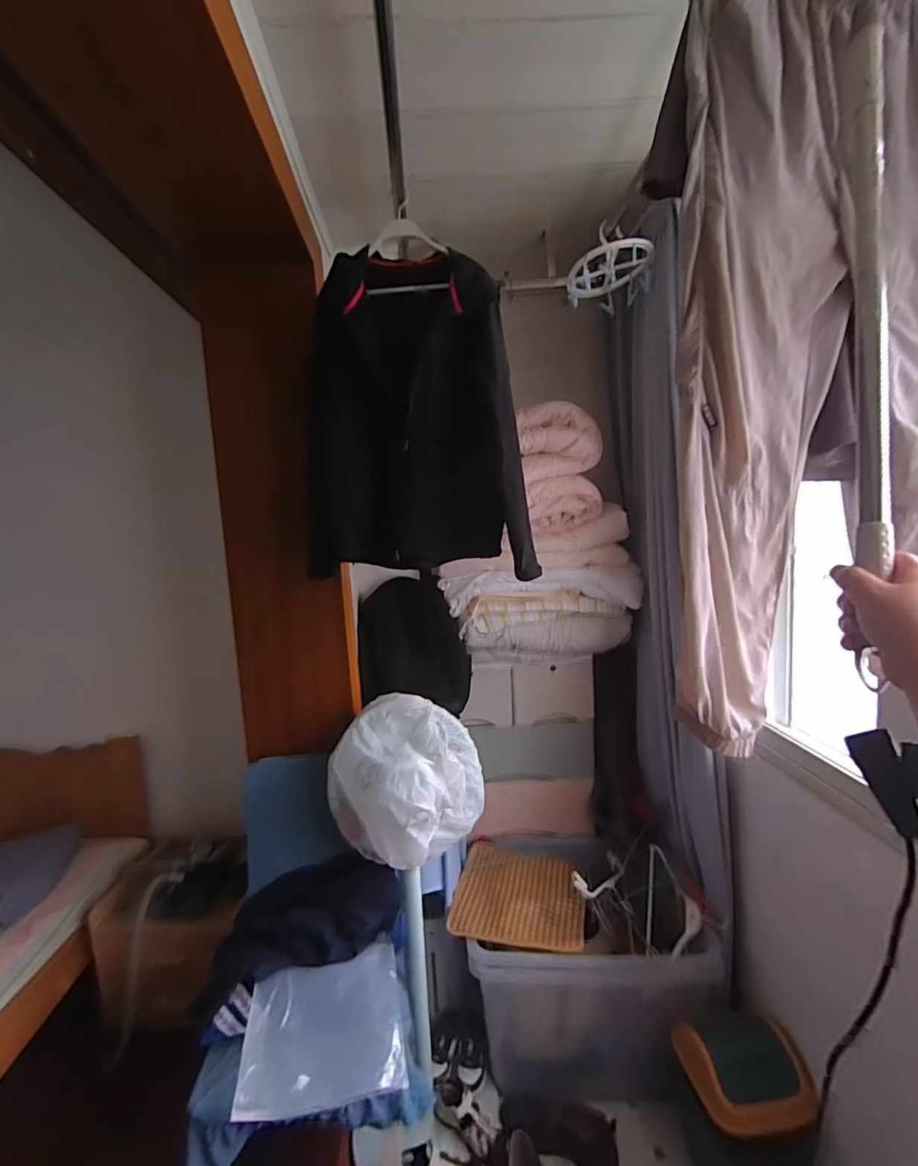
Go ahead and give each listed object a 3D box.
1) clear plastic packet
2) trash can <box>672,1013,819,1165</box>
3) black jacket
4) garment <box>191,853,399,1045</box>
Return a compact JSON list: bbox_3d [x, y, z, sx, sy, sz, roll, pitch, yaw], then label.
[{"bbox_3d":[-0.304,1.003,1.125,0.351,0.044,0.285,0,28,-20],"label":"clear plastic packet"},{"bbox_3d":[0.671,1.266,1.213,0.270,0.348,0.307,-4,6,-2],"label":"trash can"},{"bbox_3d":[-0.111,-0.384,1.191,0.544,0.691,0.120,-3,6,0],"label":"black jacket"},{"bbox_3d":[-0.411,0.896,1.259,0.542,0.209,0.191,-23,13,-19],"label":"garment"}]

